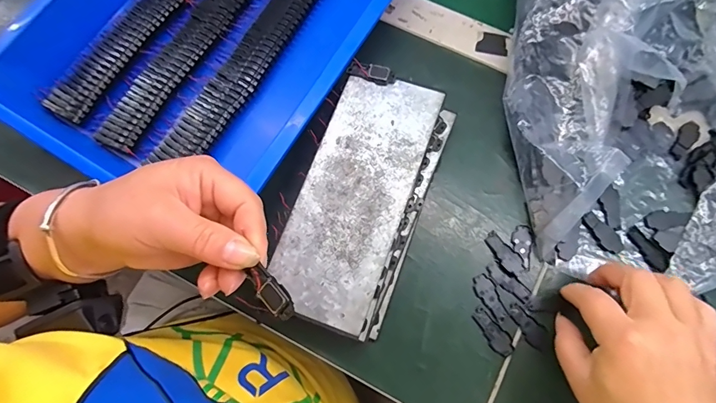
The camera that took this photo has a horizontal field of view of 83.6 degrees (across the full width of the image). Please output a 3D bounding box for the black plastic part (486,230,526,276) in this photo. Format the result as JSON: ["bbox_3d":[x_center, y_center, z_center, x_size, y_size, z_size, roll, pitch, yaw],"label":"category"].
[{"bbox_3d":[0.120,0.042,0.325,0.015,0.004,0.039,-32,78,-6],"label":"black plastic part"}]

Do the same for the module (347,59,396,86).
[{"bbox_3d":[0.012,-0.105,0.327,0.038,0.004,0.015,19,78,6],"label":"module"}]

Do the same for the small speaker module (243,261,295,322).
[{"bbox_3d":[-0.047,0.048,0.214,0.014,0.007,0.034,-42,74,-8],"label":"small speaker module"}]

